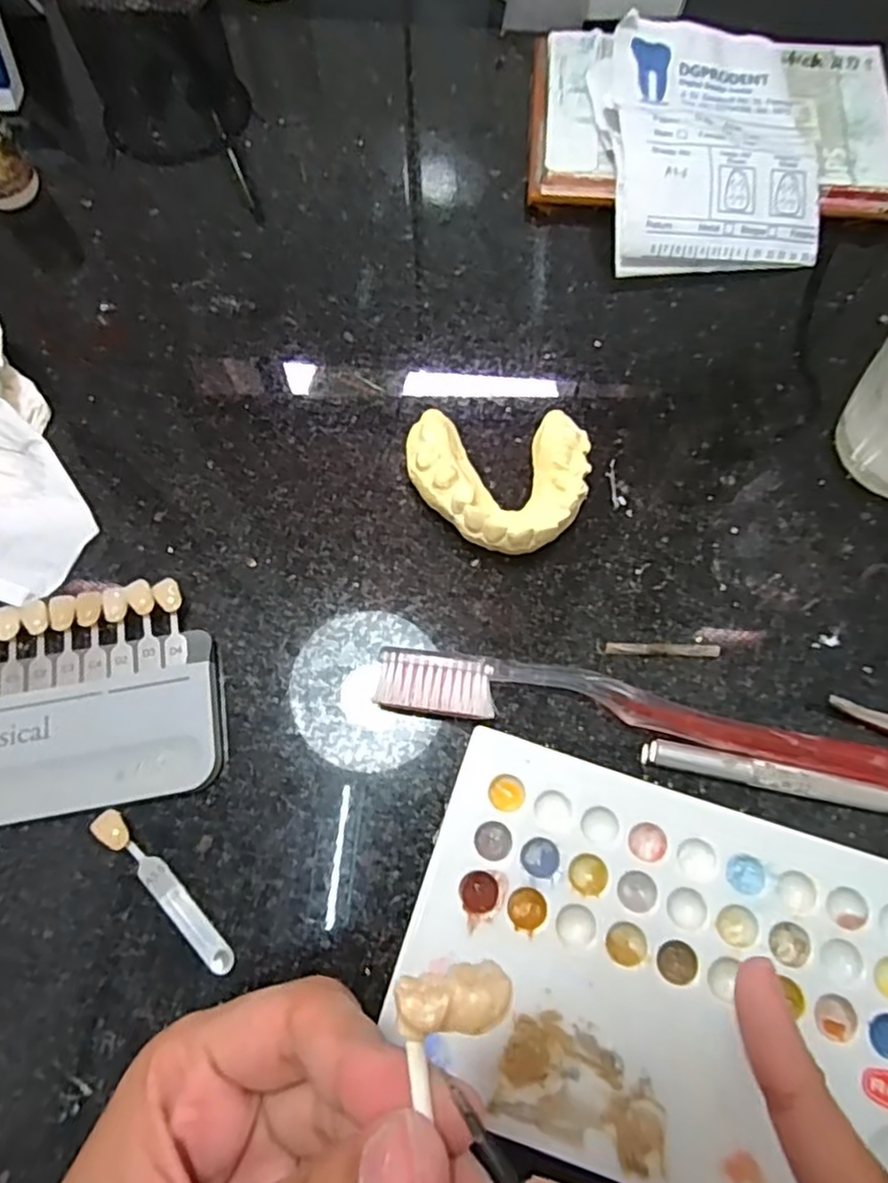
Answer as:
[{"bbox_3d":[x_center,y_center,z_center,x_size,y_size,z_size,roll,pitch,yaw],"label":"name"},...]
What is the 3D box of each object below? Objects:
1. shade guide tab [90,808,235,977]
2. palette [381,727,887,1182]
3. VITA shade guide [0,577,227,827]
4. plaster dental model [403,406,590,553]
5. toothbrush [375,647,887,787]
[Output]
[{"bbox_3d":[-0.080,0.085,0.188,0.056,0.006,0.008,42,76,13],"label":"shade guide tab"},{"bbox_3d":[0.068,0.104,0.178,0.151,0.012,0.091,16,71,6],"label":"palette"},{"bbox_3d":[-0.144,0.039,0.203,0.147,0.010,0.066,-10,71,-3],"label":"VITA shade guide"},{"bbox_3d":[0.020,-0.036,0.224,0.060,0.019,0.050,-4,71,-1],"label":"plaster dental model"},{"bbox_3d":[0.073,0.039,0.201,0.186,0.012,0.020,9,71,3],"label":"toothbrush"}]

